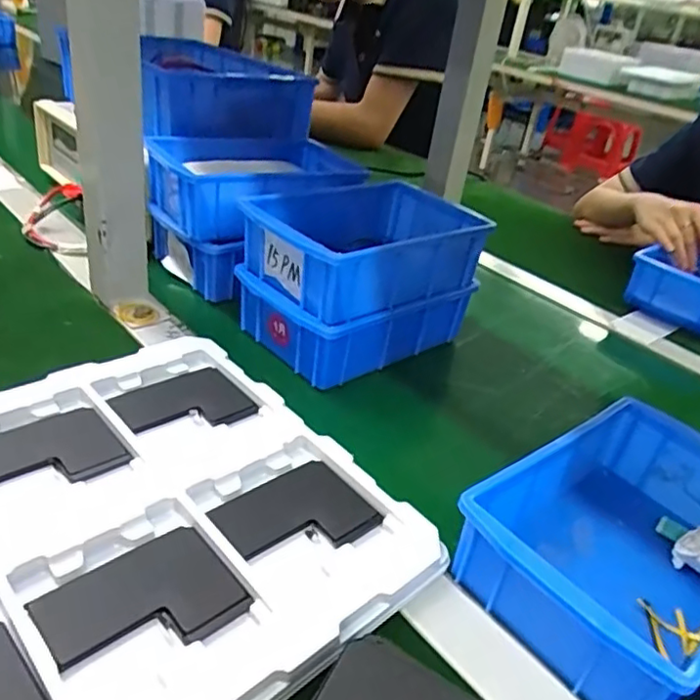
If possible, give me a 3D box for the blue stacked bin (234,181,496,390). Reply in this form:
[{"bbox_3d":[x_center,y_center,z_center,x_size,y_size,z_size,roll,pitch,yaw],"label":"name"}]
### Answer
[{"bbox_3d":[0.010,-0.075,0.578,0.202,0.113,0.145,-17,40,-37],"label":"blue stacked bin"}]

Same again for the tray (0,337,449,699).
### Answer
[{"bbox_3d":[-0.143,0.098,0.346,0.317,0.035,0.276,-20,42,-39],"label":"tray"}]

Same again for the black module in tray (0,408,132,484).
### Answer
[{"bbox_3d":[-0.196,0.067,0.393,0.090,0.008,0.067,-20,42,-39],"label":"black module in tray"}]

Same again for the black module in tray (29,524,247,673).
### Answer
[{"bbox_3d":[-0.105,0.128,0.315,0.090,0.005,0.066,-20,42,-39],"label":"black module in tray"}]

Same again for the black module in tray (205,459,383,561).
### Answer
[{"bbox_3d":[-0.033,0.101,0.380,0.088,0.006,0.068,-19,41,-38],"label":"black module in tray"}]

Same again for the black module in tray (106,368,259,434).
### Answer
[{"bbox_3d":[-0.122,0.041,0.456,0.087,0.008,0.067,-19,41,-38],"label":"black module in tray"}]

